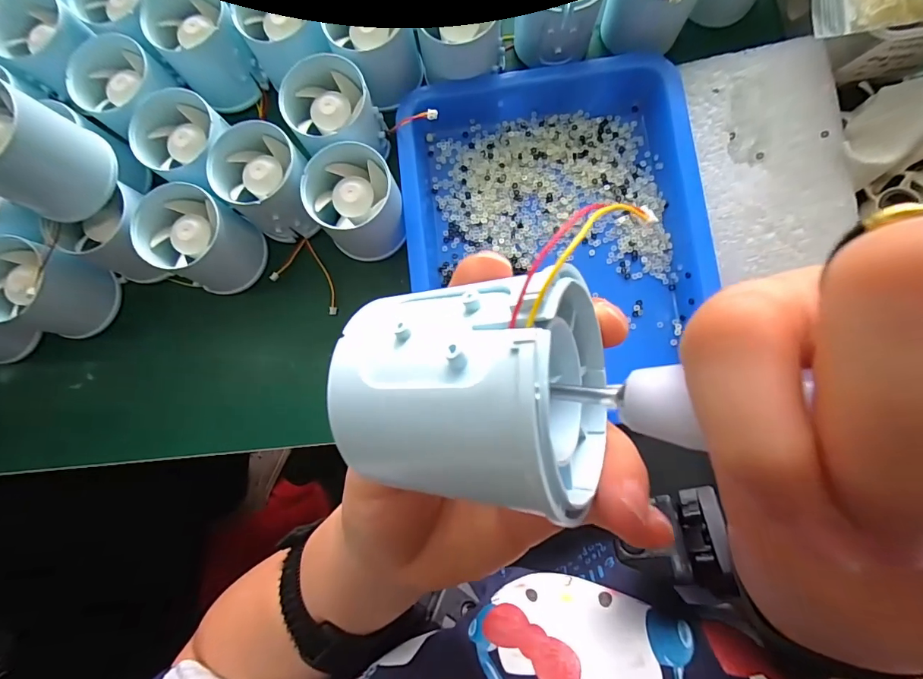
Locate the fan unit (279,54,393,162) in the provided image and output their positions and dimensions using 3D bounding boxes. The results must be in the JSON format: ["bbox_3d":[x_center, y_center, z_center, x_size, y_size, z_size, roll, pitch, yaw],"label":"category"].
[{"bbox_3d":[-0.079,-0.138,0.264,0.051,0.039,0.054,0,84,4],"label":"fan unit"}]

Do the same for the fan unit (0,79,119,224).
[{"bbox_3d":[-0.229,-0.097,0.227,0.052,0.061,0.051,0,84,4],"label":"fan unit"}]

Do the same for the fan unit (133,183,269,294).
[{"bbox_3d":[-0.161,-0.062,0.263,0.055,0.050,0.051,0,84,4],"label":"fan unit"}]

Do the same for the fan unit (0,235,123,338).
[{"bbox_3d":[-0.261,-0.031,0.268,0.062,0.053,0.051,18,85,5],"label":"fan unit"}]

